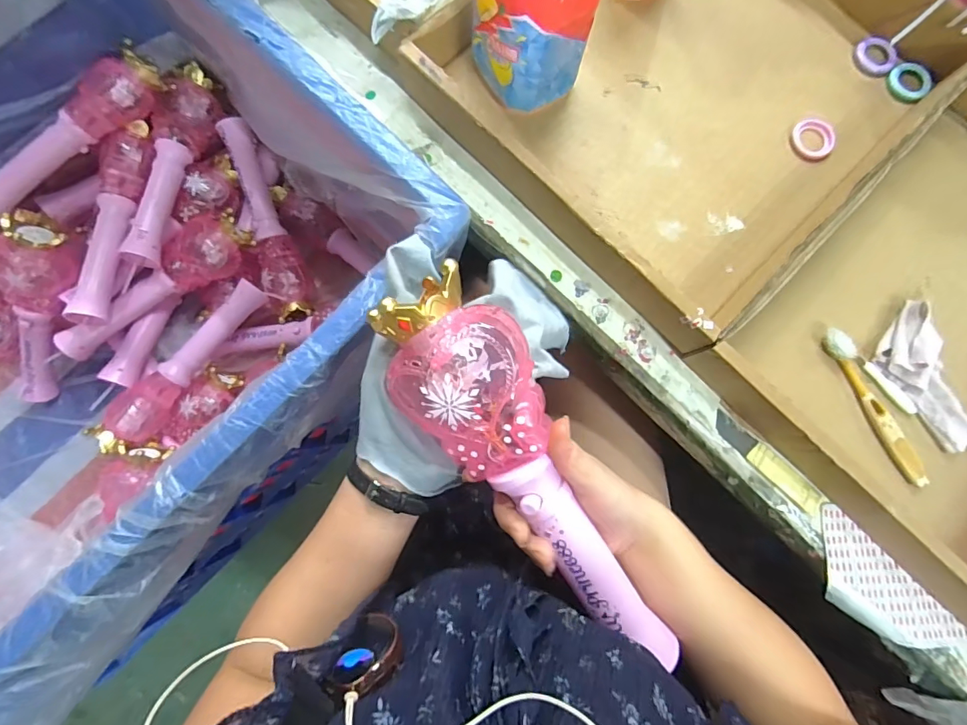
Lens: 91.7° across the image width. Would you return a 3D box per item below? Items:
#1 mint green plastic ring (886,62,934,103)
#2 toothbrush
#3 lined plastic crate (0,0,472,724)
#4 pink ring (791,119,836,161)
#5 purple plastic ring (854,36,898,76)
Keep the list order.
[{"bbox_3d":[0.394,-0.259,0.434,0.030,0.012,0.038,-21,84,-3],"label":"mint green plastic ring"},{"bbox_3d":[0.321,0.035,0.383,0.018,0.011,0.138,-28,85,-4],"label":"toothbrush"},{"bbox_3d":[-0.498,-0.013,0.574,0.651,0.423,0.811,44,84,6],"label":"lined plastic crate"},{"bbox_3d":[0.299,-0.202,0.426,0.035,0.006,0.038,0,83,-1],"label":"pink ring"},{"bbox_3d":[0.366,-0.286,0.439,0.037,0.008,0.033,39,84,3],"label":"purple plastic ring"}]

